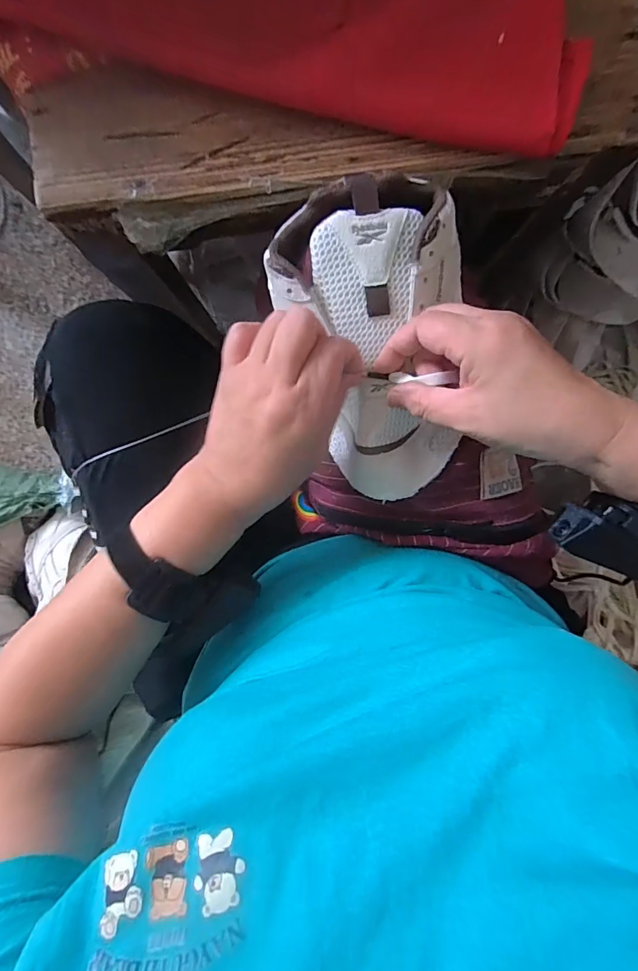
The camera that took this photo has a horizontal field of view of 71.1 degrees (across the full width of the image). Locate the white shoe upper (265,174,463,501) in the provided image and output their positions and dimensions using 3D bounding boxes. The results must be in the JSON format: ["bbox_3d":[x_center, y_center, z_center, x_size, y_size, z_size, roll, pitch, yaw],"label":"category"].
[{"bbox_3d":[0.038,-0.098,0.320,0.127,0.047,0.208,-7,105,-1],"label":"white shoe upper"}]

